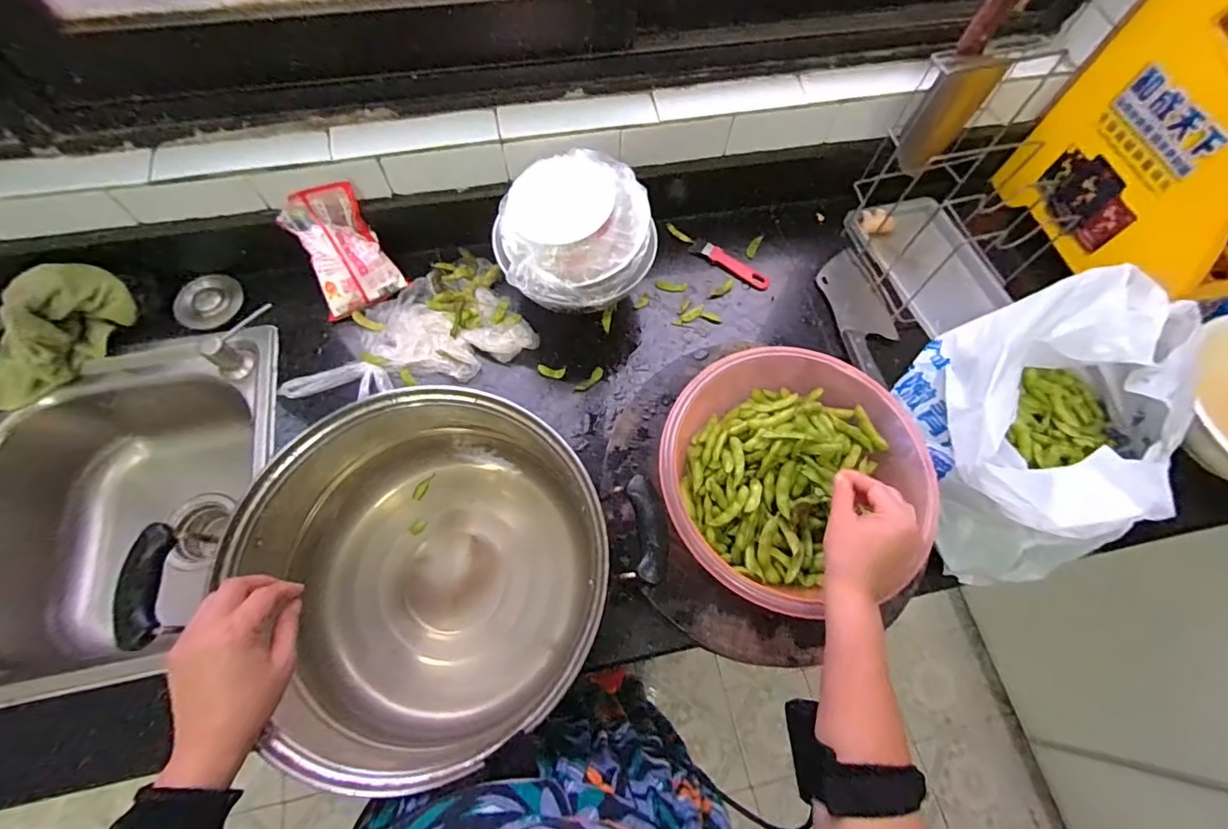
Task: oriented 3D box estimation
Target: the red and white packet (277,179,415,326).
[{"bbox_3d":[-0.355,-0.215,0.674,0.101,0.028,0.149,-31,115,-19],"label":"red and white packet"}]

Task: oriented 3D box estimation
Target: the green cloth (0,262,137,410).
[{"bbox_3d":[-0.695,-0.097,0.638,0.059,0.087,0.215,45,100,15],"label":"green cloth"}]

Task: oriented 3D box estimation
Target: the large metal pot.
[{"bbox_3d":[-0.167,0.142,0.481,0.310,0.172,0.310,1,67,-2],"label":"large metal pot"}]

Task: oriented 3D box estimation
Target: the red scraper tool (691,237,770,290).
[{"bbox_3d":[0.172,-0.223,0.764,0.126,0.009,0.026,31,70,10],"label":"red scraper tool"}]

